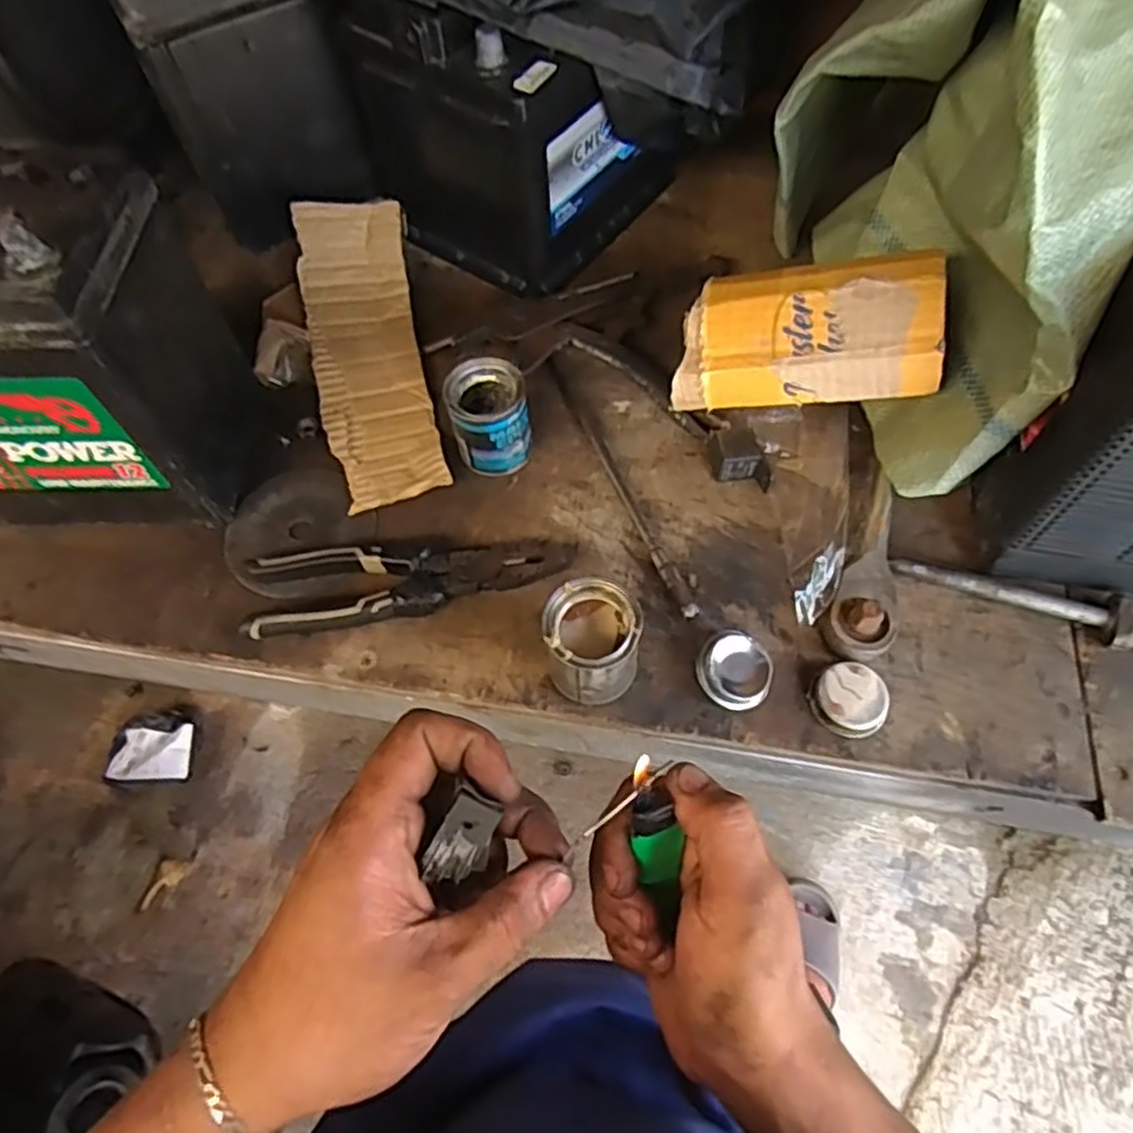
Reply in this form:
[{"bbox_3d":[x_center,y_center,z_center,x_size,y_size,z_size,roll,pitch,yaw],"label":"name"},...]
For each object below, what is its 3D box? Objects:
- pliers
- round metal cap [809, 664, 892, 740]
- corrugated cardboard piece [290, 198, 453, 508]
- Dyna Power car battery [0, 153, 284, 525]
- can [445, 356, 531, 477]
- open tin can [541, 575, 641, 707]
[{"bbox_3d":[-0.099,0.009,0.482,0.205,0.021,0.053,-7,62,-1],"label":"pliers"},{"bbox_3d":[0.169,0.079,0.439,0.041,0.015,0.041,-1,62,2],"label":"round metal cap"},{"bbox_3d":[-0.150,-0.169,0.564,0.091,0.047,0.267,-15,62,-6],"label":"corrugated cardboard piece"},{"bbox_3d":[-0.329,-0.131,0.466,0.197,0.201,0.132,0,62,2],"label":"Dyna Power car battery"},{"bbox_3d":[-0.053,-0.103,0.517,0.051,0.060,0.053,-1,62,2],"label":"can"},{"bbox_3d":[0.015,0.045,0.434,0.053,0.066,0.052,-1,62,2],"label":"open tin can"}]

